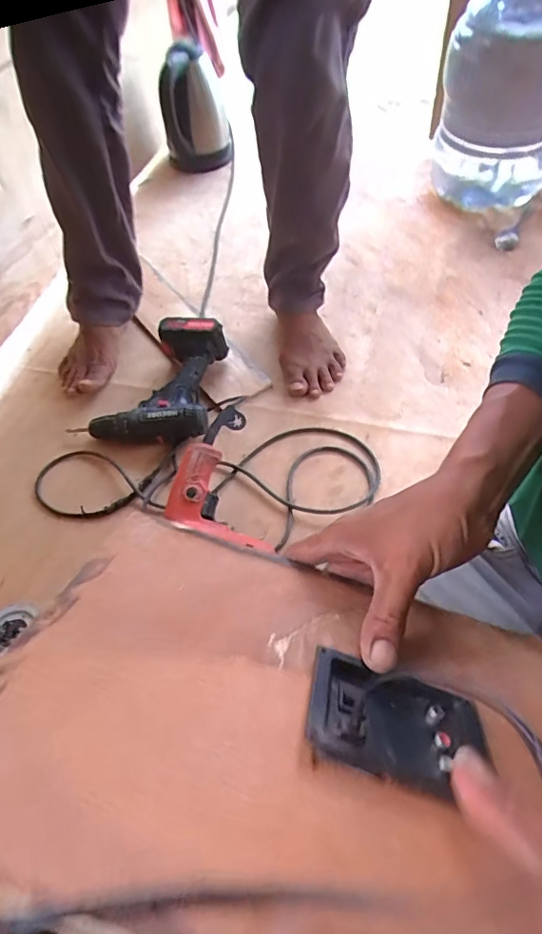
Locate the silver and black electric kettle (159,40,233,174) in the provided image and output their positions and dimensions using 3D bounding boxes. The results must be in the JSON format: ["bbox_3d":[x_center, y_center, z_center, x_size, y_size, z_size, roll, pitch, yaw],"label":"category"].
[{"bbox_3d":[-0.169,-0.802,1.205,0.152,0.236,0.163,-8,53,-4],"label":"silver and black electric kettle"}]

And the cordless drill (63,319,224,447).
[{"bbox_3d":[-0.185,-0.135,0.847,0.204,0.095,0.203,10,56,11],"label":"cordless drill"}]

